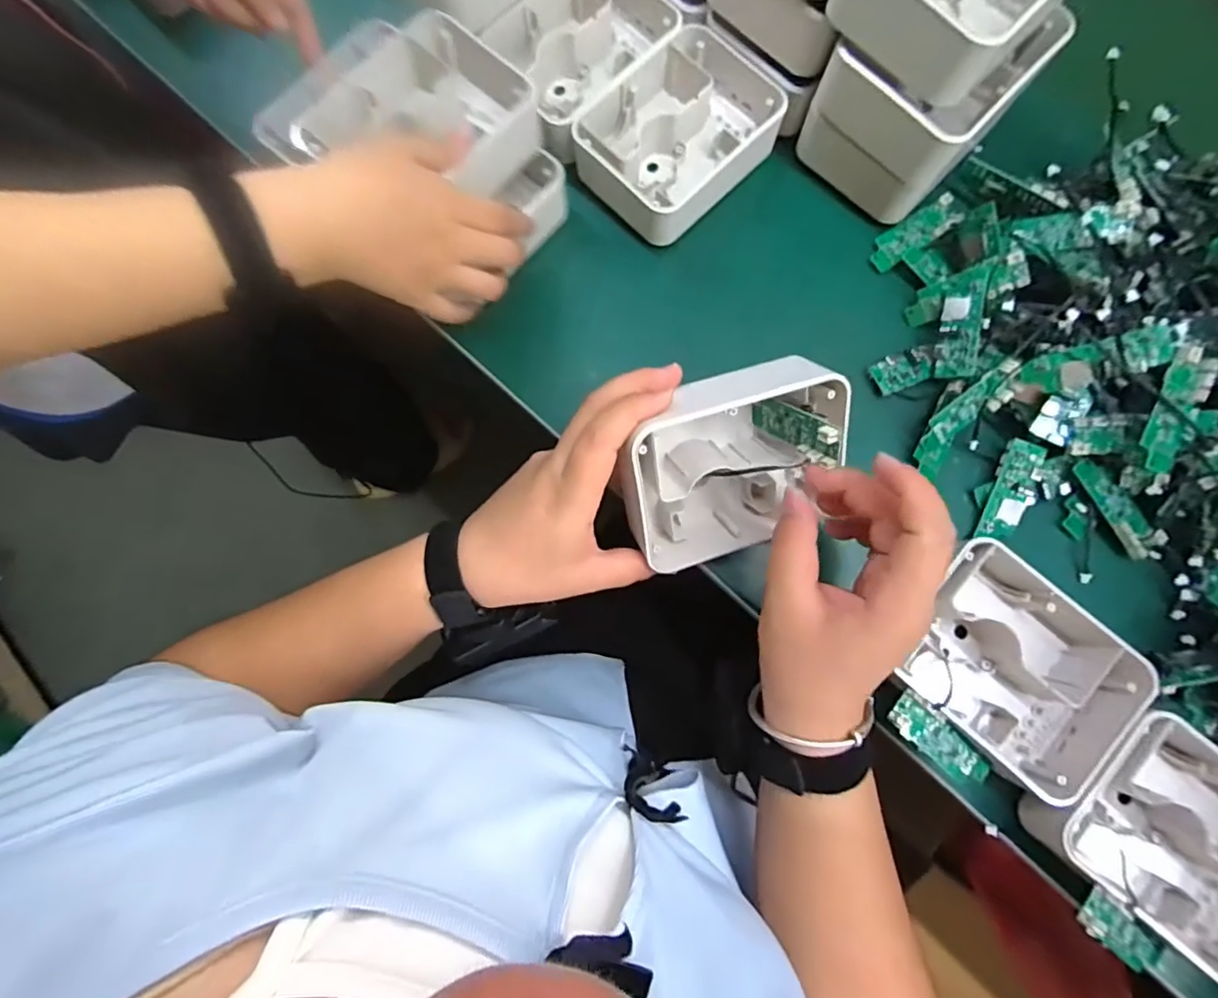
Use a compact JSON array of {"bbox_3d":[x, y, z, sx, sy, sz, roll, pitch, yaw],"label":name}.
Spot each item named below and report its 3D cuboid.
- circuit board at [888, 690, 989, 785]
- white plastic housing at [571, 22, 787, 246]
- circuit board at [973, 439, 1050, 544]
[{"bbox_3d":[0.192,0.140,0.326,0.071,0.010,0.022,40,82,-10],"label":"circuit board"},{"bbox_3d":[0.051,-0.263,0.409,0.106,0.041,0.146,42,83,8],"label":"white plastic housing"},{"bbox_3d":[0.264,-0.005,0.372,0.024,0.008,0.067,19,94,4],"label":"circuit board"}]

